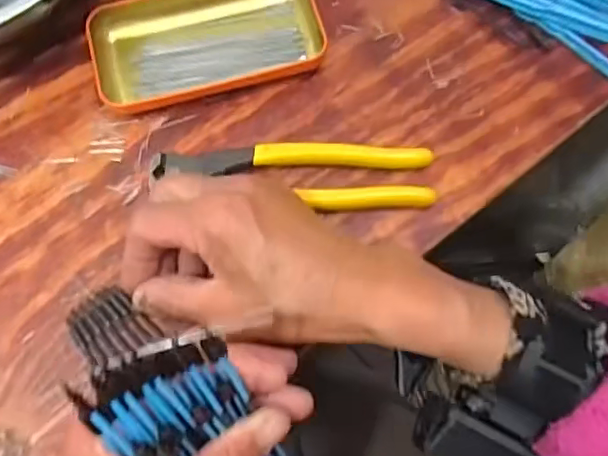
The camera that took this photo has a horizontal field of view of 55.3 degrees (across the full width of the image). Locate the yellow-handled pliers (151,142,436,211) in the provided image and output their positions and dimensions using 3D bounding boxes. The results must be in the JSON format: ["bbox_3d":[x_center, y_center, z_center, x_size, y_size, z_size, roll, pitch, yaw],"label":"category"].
[{"bbox_3d":[-0.005,-0.031,0.347,0.163,0.015,0.043,0,69,0],"label":"yellow-handled pliers"}]

